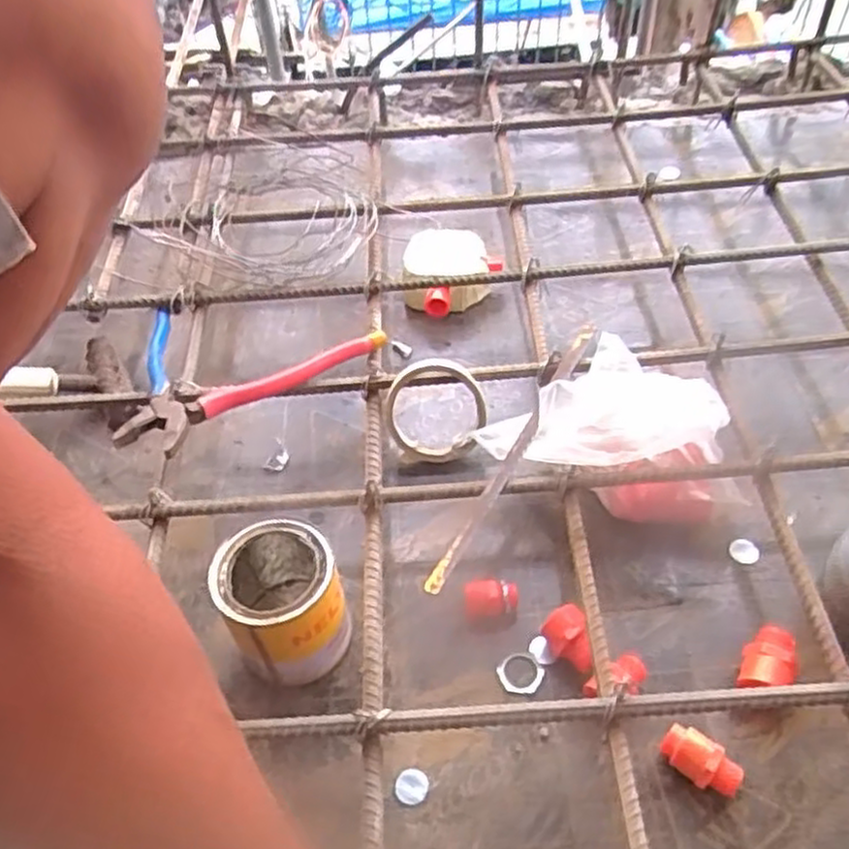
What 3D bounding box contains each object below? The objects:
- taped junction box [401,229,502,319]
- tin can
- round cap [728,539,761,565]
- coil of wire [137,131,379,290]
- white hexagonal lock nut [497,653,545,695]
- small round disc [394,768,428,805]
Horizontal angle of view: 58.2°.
[{"bbox_3d":[0.030,-0.157,0.830,0.105,0.063,0.109,7,50,10],"label":"taped junction box"},{"bbox_3d":[-0.098,0.127,0.550,0.073,0.102,0.087,-18,50,-11],"label":"tin can"},{"bbox_3d":[0.255,0.102,0.609,0.023,0.012,0.016,26,55,24],"label":"round cap"},{"bbox_3d":[-0.163,-0.226,0.826,0.215,0.033,0.222,-2,49,2],"label":"coil of wire"},{"bbox_3d":[0.070,0.180,0.552,0.030,0.012,0.029,-37,56,-25],"label":"white hexagonal lock nut"},{"bbox_3d":[-0.009,0.241,0.510,0.023,0.004,0.022,-2,49,2],"label":"small round disc"}]

